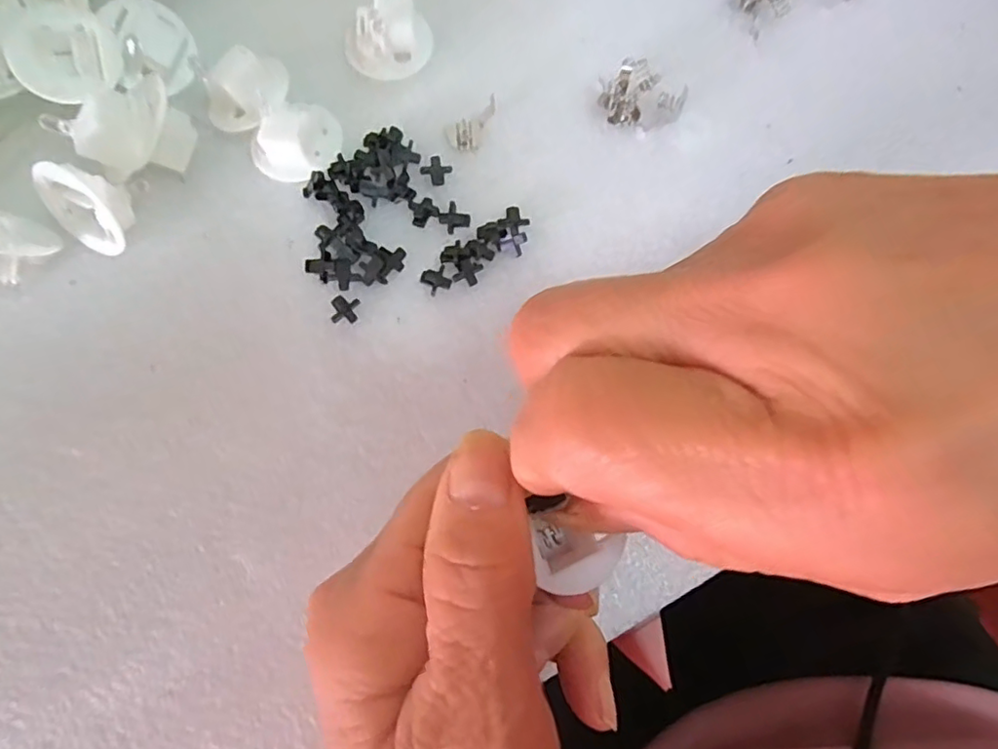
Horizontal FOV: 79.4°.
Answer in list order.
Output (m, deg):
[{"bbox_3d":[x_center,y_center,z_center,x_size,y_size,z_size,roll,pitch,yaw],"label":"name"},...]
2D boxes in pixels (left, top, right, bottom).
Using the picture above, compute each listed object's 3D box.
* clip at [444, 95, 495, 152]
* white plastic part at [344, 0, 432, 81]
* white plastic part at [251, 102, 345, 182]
[{"bbox_3d":[-0.010,-0.092,0.218,0.013,0.004,0.024,26,79,6],"label":"clip"},{"bbox_3d":[-0.042,-0.125,0.222,0.030,0.014,0.027,-1,77,1],"label":"white plastic part"},{"bbox_3d":[-0.070,-0.082,0.211,0.031,0.012,0.024,-42,80,-8],"label":"white plastic part"}]

